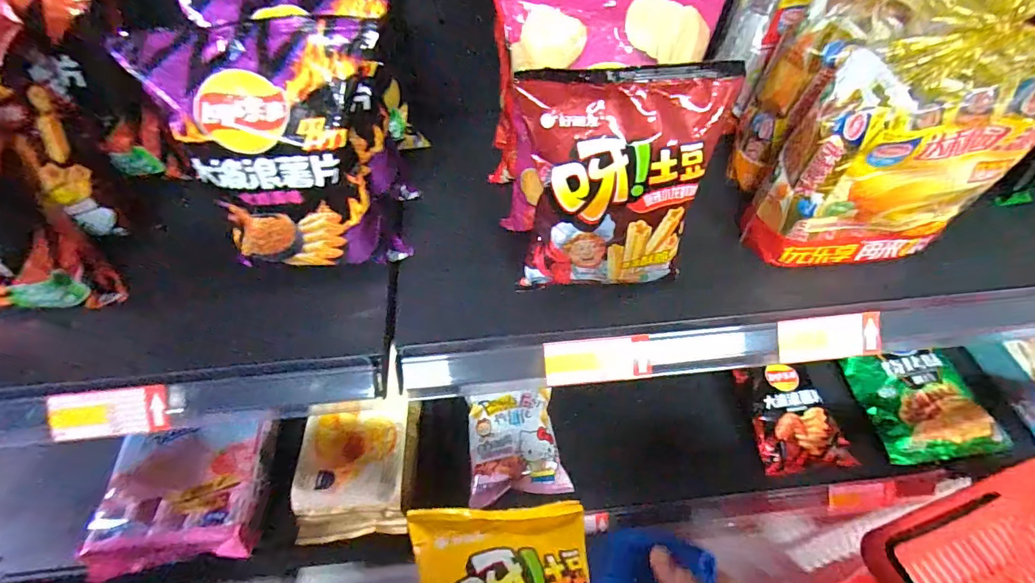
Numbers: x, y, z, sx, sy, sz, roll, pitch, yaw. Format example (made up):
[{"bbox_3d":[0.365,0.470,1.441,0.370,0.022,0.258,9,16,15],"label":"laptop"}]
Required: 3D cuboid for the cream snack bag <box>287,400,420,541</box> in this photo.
[{"bbox_3d":[-0.205,0.234,0.594,0.145,0.047,0.145,-1,53,1],"label":"cream snack bag"}]

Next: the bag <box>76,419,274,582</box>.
[{"bbox_3d":[-0.411,0.262,0.579,0.187,0.050,0.136,-7,53,-4],"label":"bag"}]

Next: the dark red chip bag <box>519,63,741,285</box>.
[{"bbox_3d":[0.076,-0.080,0.360,0.141,0.166,0.055,-4,38,-1],"label":"dark red chip bag"}]

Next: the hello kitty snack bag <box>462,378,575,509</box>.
[{"bbox_3d":[-0.006,0.197,0.630,0.121,0.040,0.149,-9,53,-5],"label":"hello kitty snack bag"}]

